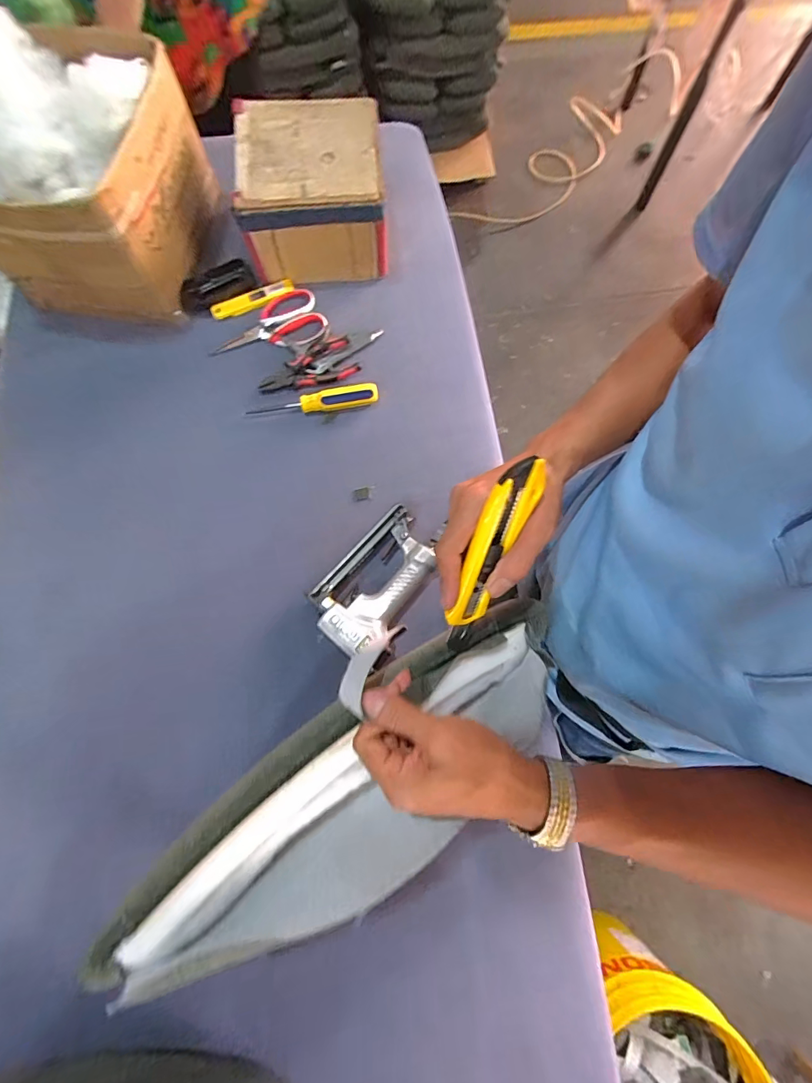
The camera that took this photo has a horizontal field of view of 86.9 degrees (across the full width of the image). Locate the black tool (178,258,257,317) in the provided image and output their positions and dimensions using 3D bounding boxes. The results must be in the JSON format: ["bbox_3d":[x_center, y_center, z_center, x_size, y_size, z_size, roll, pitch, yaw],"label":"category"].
[{"bbox_3d":[-0.307,-0.413,0.692,0.124,0.031,0.055,-26,76,-8],"label":"black tool"}]

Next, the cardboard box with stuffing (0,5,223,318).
[{"bbox_3d":[-0.453,-0.526,0.606,0.244,0.243,0.292,8,74,2],"label":"cardboard box with stuffing"}]

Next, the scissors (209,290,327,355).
[{"bbox_3d":[-0.221,-0.349,0.682,0.179,0.009,0.102,-14,75,-5],"label":"scissors"}]

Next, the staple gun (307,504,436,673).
[{"bbox_3d":[-0.029,0.053,0.555,0.127,0.037,0.187,39,77,10],"label":"staple gun"}]

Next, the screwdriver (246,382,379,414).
[{"bbox_3d":[-0.137,-0.207,0.636,0.189,0.021,0.033,-11,75,-4],"label":"screwdriver"}]

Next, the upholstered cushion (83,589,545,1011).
[{"bbox_3d":[-0.032,0.192,0.332,0.395,0.060,0.129,-36,78,-10],"label":"upholstered cushion"}]

